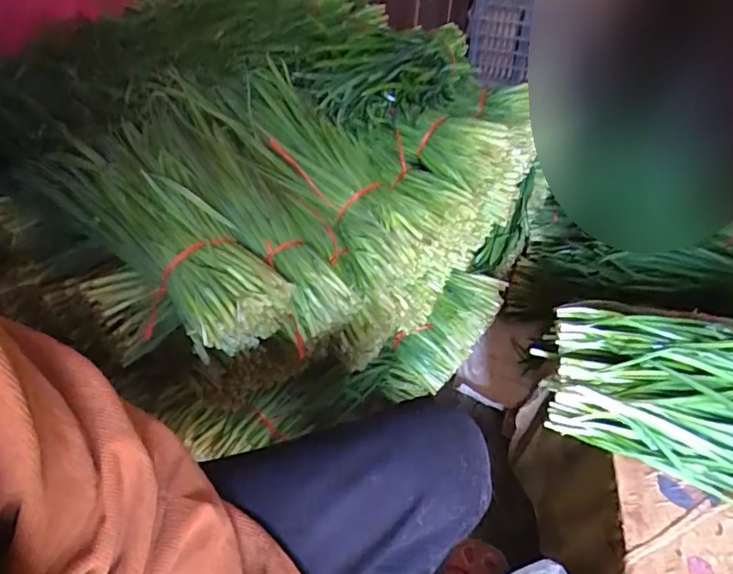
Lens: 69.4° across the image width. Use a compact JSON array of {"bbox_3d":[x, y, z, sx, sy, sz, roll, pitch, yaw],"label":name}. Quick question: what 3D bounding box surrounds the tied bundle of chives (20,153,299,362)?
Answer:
[{"bbox_3d":[-0.250,-0.045,0.597,0.340,0.102,0.112,33,50,12],"label":"tied bundle of chives"}]

